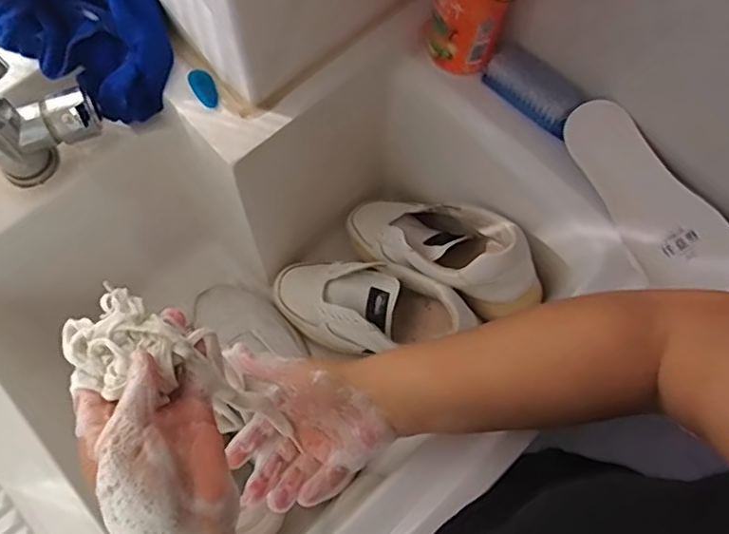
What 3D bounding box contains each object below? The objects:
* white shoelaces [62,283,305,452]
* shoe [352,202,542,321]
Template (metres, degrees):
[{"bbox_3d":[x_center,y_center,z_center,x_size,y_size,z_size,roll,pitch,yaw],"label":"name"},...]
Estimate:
[{"bbox_3d":[-0.112,0.073,0.396,0.154,0.064,0.062,33,66,-32],"label":"white shoelaces"},{"bbox_3d":[0.074,-0.021,0.615,0.221,0.089,0.087,27,67,41],"label":"shoe"}]

